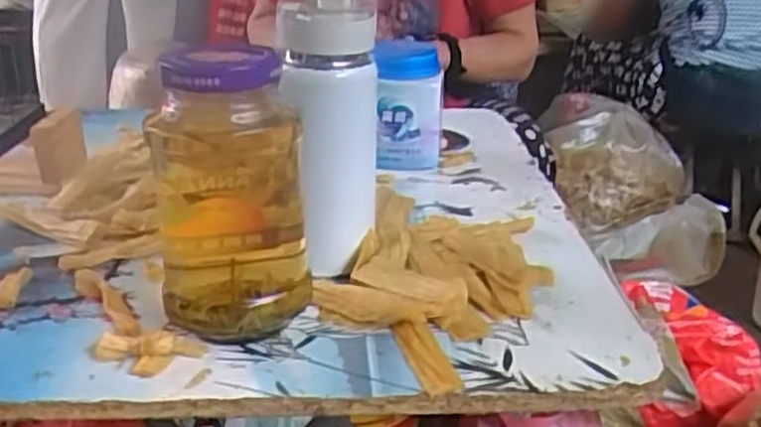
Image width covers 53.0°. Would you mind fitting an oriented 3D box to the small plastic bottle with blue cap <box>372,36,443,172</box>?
[{"bbox_3d":[0.029,-0.113,0.789,0.065,0.119,0.069,-1,27,4],"label":"small plastic bottle with blue cap"}]

